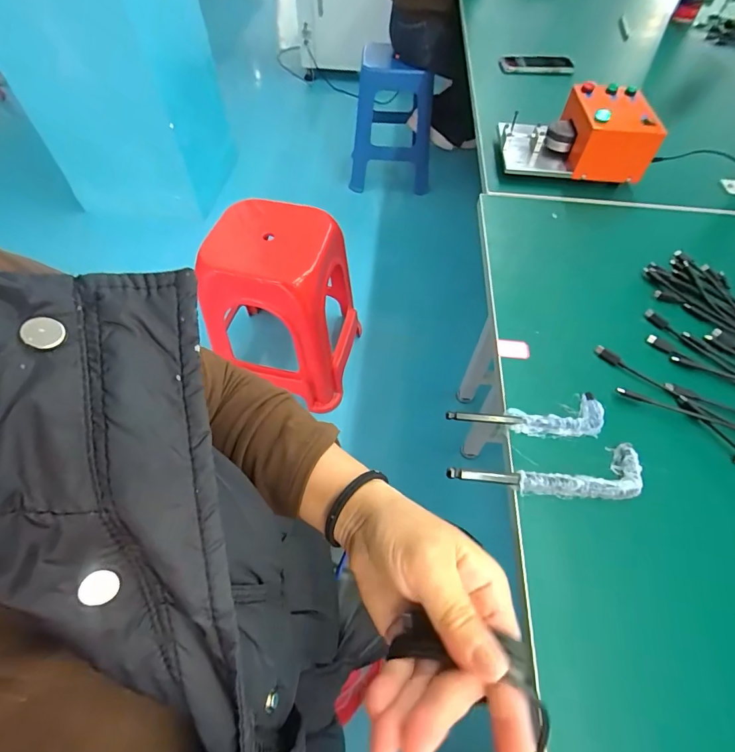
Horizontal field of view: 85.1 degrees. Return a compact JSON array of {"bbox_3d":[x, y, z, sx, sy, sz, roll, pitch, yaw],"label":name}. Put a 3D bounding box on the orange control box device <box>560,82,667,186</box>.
[{"bbox_3d":[0.378,-0.382,0.645,0.110,0.097,0.151,2,56,0],"label":"orange control box device"}]

